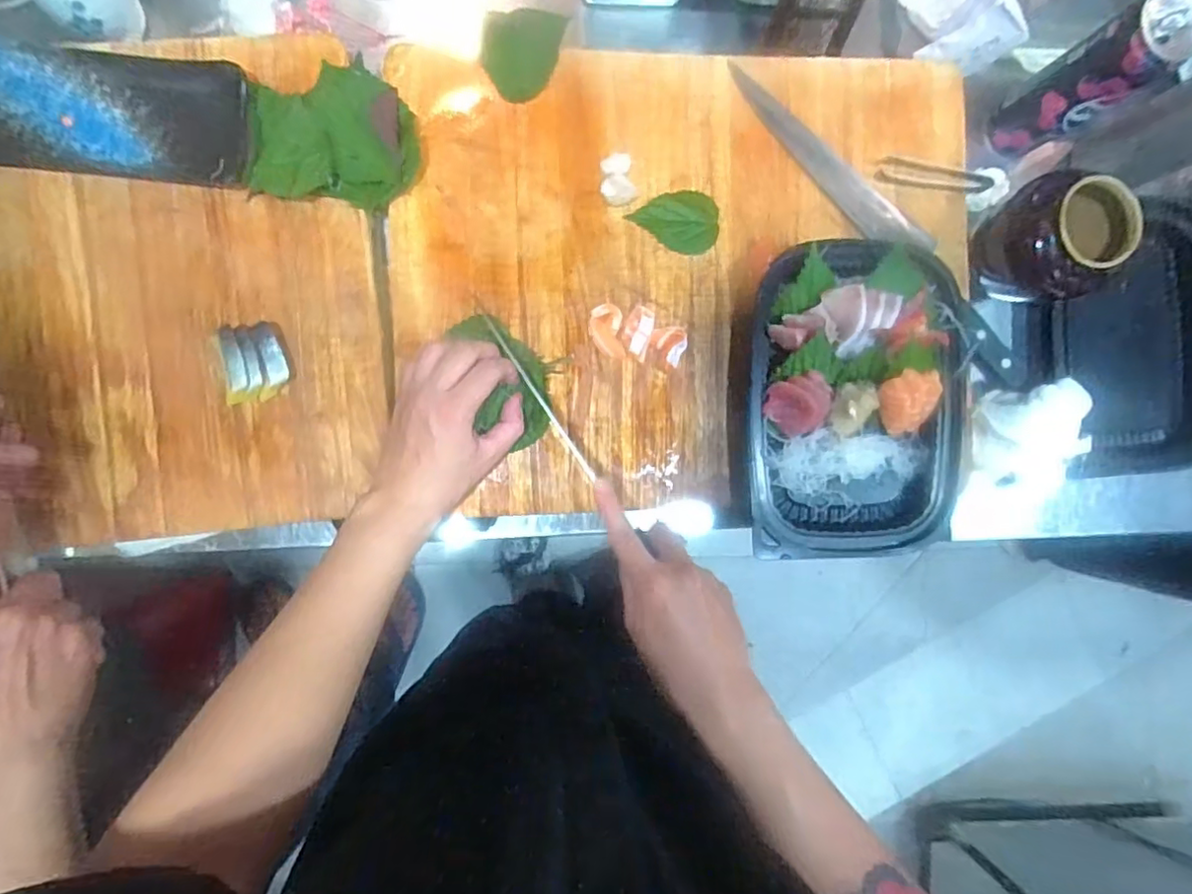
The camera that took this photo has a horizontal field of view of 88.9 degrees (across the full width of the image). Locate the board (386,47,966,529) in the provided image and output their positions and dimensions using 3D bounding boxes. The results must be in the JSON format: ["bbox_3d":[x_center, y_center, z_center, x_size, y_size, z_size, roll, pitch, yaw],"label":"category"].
[{"bbox_3d":[0.071,-0.130,0.505,0.461,0.021,0.381,1,91,-6],"label":"board"}]

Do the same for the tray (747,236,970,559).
[{"bbox_3d":[0.216,-0.037,0.506,0.178,0.045,0.249,0,91,-6],"label":"tray"}]

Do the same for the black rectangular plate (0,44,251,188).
[{"bbox_3d":[-0.374,-0.248,0.451,0.221,0.021,0.086,3,91,-6],"label":"black rectangular plate"}]

